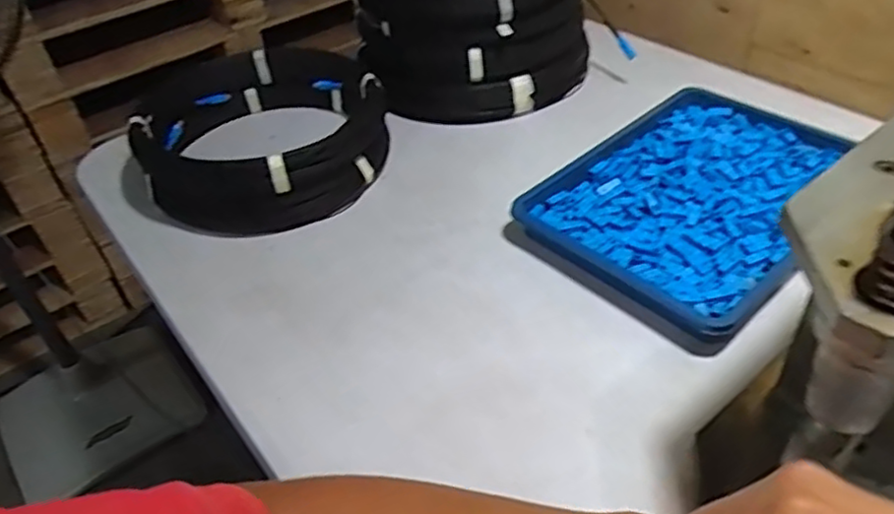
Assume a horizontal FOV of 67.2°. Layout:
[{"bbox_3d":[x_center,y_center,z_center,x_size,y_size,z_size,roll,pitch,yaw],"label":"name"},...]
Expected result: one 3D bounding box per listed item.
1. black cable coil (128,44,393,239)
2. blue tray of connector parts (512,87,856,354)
[{"bbox_3d":[-0.198,-0.139,0.781,0.252,0.109,0.257,-3,42,3],"label":"black cable coil"},{"bbox_3d":[0.254,-0.057,0.679,0.308,0.048,0.235,-34,49,-28],"label":"blue tray of connector parts"}]

